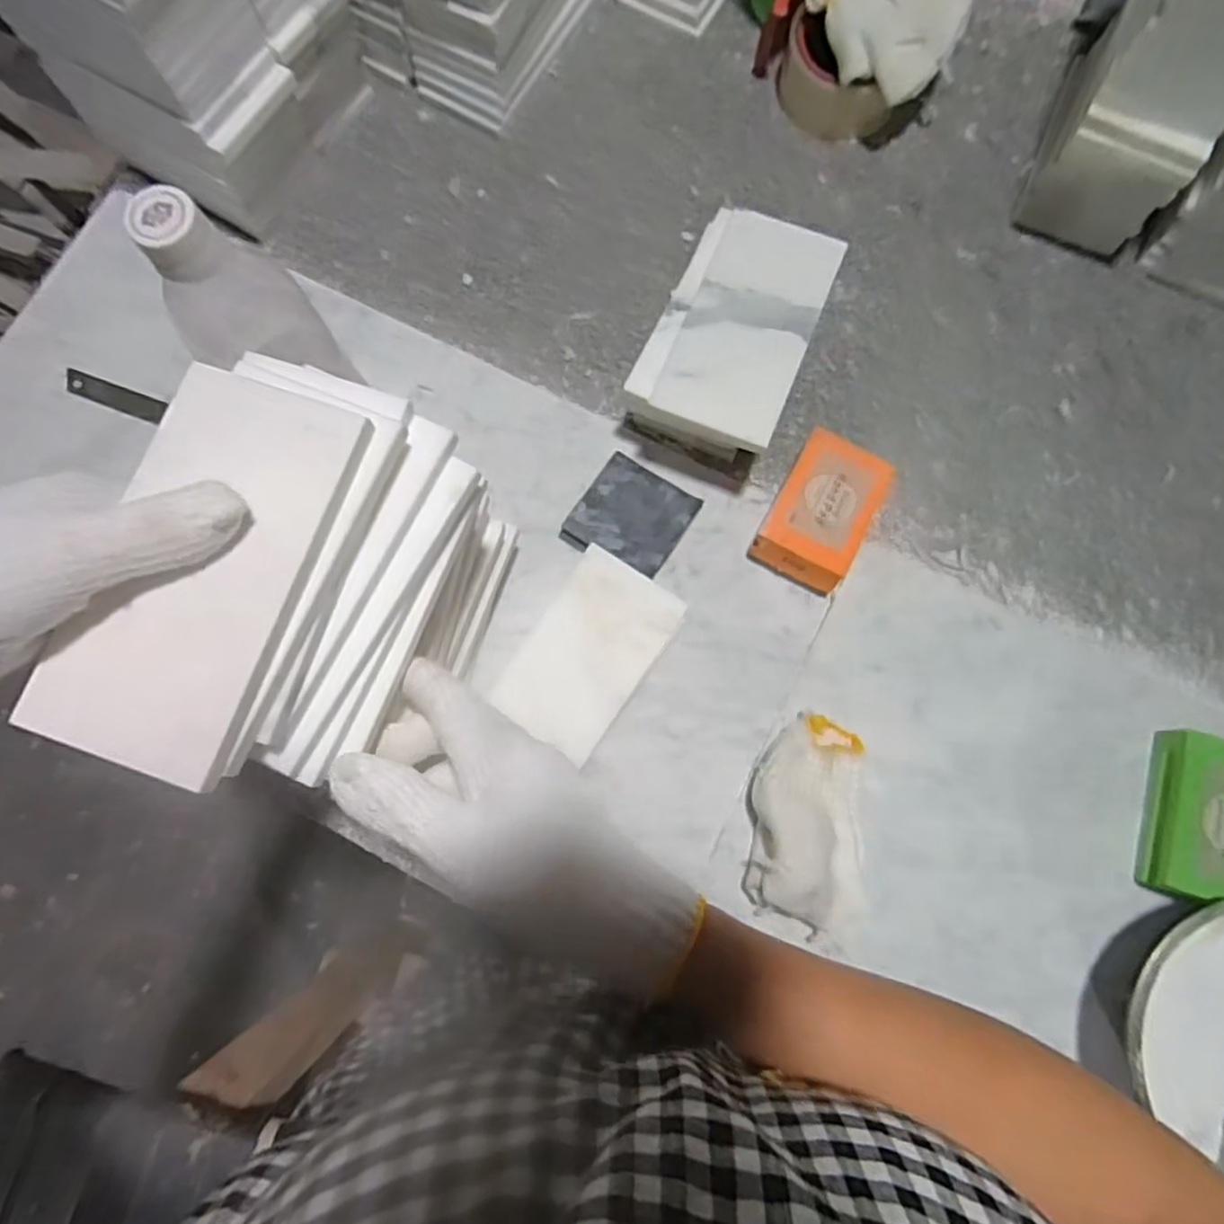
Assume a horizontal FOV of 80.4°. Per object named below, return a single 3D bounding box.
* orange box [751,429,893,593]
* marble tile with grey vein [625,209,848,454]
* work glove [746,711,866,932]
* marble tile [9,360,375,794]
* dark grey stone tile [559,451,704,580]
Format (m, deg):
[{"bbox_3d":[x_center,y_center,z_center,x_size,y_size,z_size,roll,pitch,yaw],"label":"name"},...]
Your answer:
[{"bbox_3d":[0.136,-0.063,0.473,0.059,0.043,0.097,29,78,6],"label":"orange box"},{"bbox_3d":[0.077,-0.177,0.443,0.089,0.010,0.148,23,81,7],"label":"marble tile with grey vein"},{"bbox_3d":[0.118,0.125,0.429,0.068,0.036,0.120,1,76,0],"label":"work glove"},{"bbox_3d":[-0.153,-0.017,0.269,0.076,0.010,0.147,17,78,4],"label":"marble tile"},{"bbox_3d":[0.013,-0.062,0.485,0.068,0.018,0.071,33,78,7],"label":"dark grey stone tile"}]

